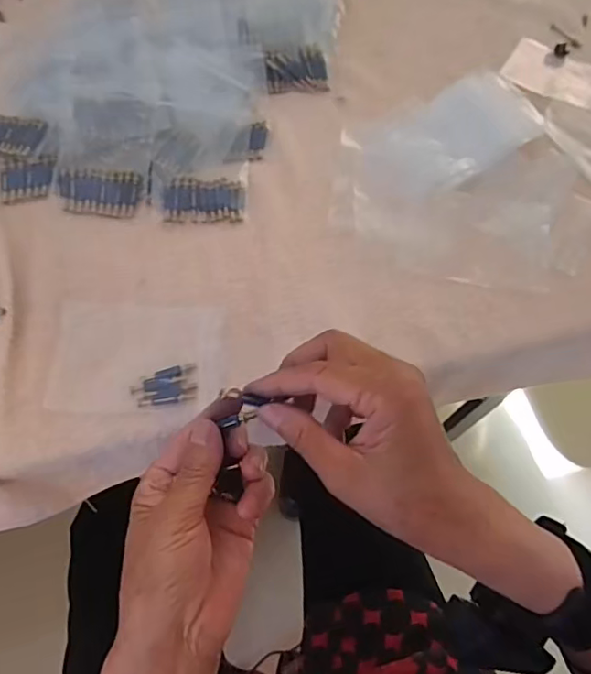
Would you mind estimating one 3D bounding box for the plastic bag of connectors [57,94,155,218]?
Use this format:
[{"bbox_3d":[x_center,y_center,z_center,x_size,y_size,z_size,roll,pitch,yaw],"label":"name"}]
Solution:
[{"bbox_3d":[-0.159,-0.152,0.463,0.075,0.012,0.108,0,79,0],"label":"plastic bag of connectors"}]

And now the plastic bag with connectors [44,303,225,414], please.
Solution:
[{"bbox_3d":[-0.111,0.010,0.388,0.118,0.015,0.081,1,63,-2],"label":"plastic bag with connectors"}]

